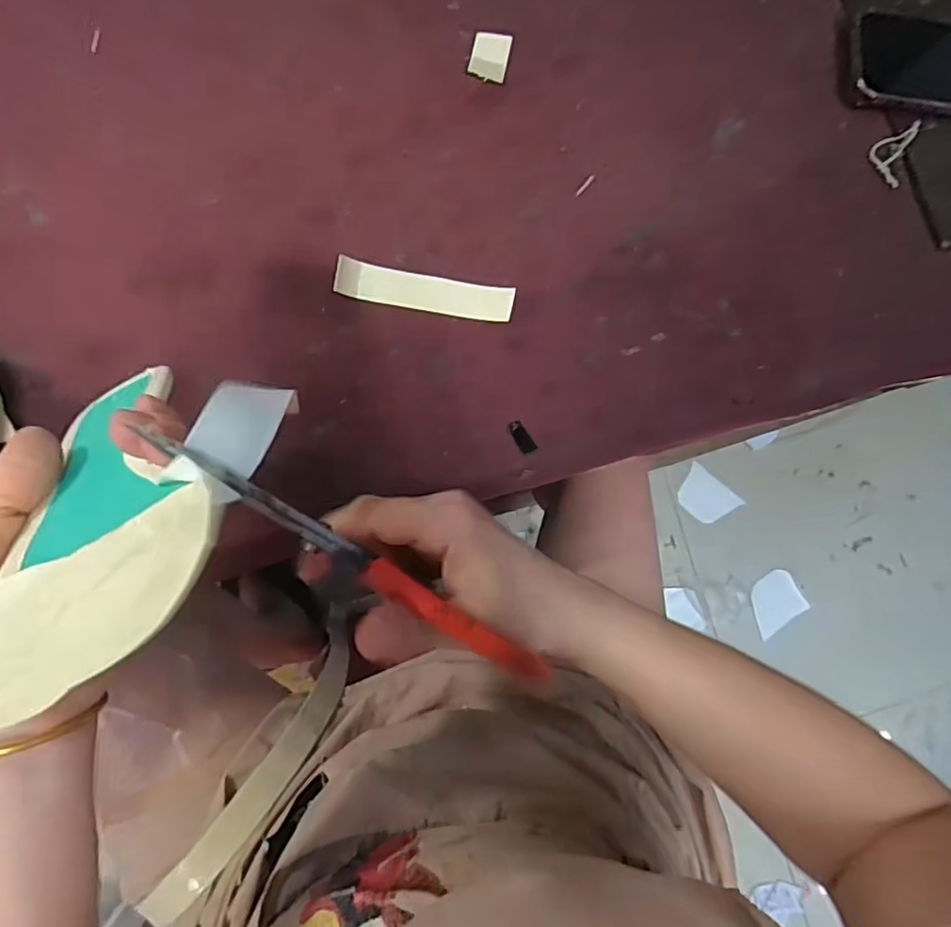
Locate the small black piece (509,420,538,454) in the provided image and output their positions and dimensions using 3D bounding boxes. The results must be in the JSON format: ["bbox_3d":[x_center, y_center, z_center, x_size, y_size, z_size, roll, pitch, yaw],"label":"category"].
[{"bbox_3d":[0.032,-0.018,0.412,0.010,0.004,0.024,-32,87,-8],"label":"small black piece"}]

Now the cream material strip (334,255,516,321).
[{"bbox_3d":[-0.035,-0.119,0.416,0.121,0.006,0.025,9,90,-2],"label":"cream material strip"}]

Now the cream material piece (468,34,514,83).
[{"bbox_3d":[0.011,-0.307,0.452,0.028,0.004,0.037,11,83,-4],"label":"cream material piece"}]

